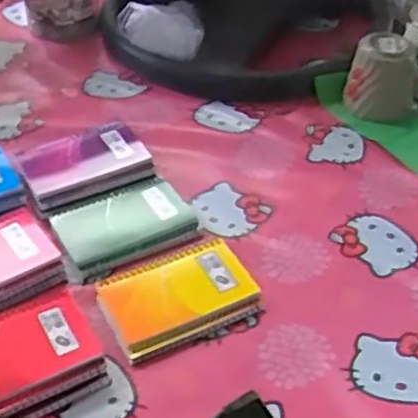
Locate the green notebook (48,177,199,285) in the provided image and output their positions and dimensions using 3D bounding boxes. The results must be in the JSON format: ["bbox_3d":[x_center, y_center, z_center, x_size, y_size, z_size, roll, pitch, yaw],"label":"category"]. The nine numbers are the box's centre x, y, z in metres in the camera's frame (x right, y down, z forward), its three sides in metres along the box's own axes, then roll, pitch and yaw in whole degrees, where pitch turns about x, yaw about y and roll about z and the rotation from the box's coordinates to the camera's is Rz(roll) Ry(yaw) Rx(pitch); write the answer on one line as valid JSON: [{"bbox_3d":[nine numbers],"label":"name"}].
[{"bbox_3d":[-0.085,0.017,0.751,0.135,0.017,0.093,-18,46,-19],"label":"green notebook"}]

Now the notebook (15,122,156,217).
[{"bbox_3d":[-0.139,-0.053,0.817,0.133,0.017,0.128,-19,46,-21],"label":"notebook"}]

